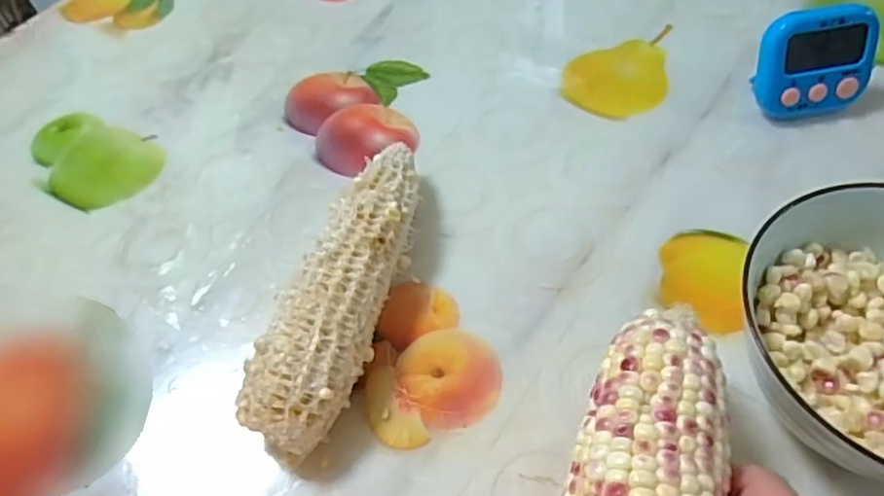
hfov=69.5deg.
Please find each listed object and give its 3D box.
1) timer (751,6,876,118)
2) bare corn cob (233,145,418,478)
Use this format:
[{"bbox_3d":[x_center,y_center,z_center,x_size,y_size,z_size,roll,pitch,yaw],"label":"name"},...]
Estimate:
[{"bbox_3d":[0.211,-0.107,0.366,0.062,0.059,0.024,-9,28,-1],"label":"timer"},{"bbox_3d":[-0.046,0.019,0.307,0.043,0.042,0.162,9,56,11],"label":"bare corn cob"}]

